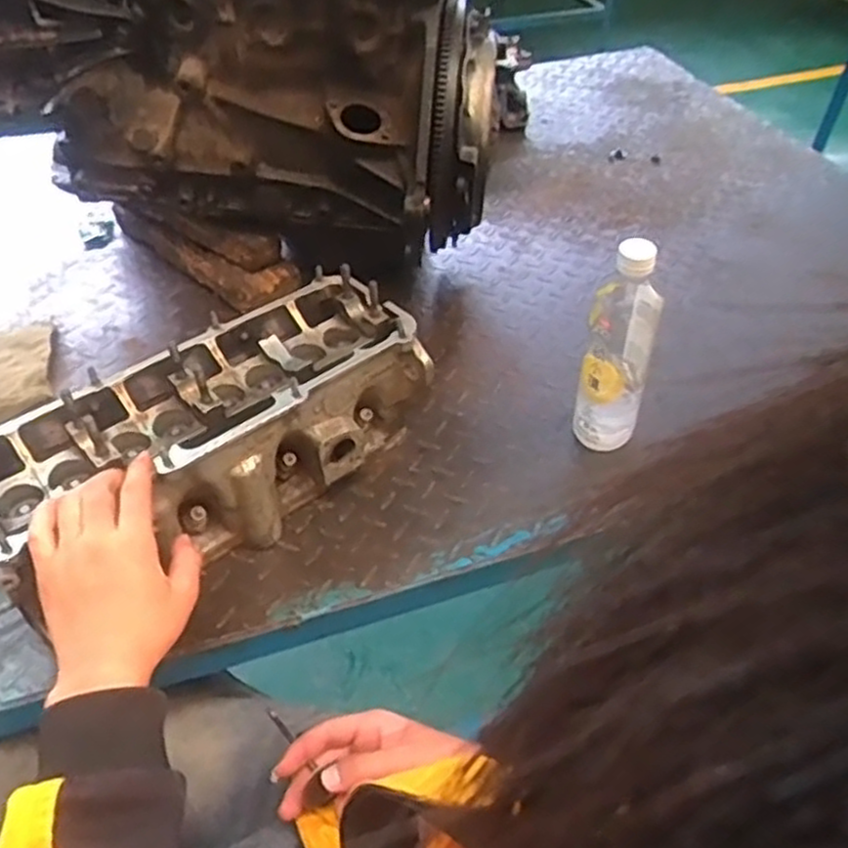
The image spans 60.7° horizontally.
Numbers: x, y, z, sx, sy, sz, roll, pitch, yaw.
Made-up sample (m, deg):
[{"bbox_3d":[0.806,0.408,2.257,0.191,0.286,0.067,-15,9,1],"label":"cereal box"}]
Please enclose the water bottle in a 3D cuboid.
[{"bbox_3d":[0.183,-0.067,0.677,0.064,0.226,0.069,17,47,14],"label":"water bottle"}]

